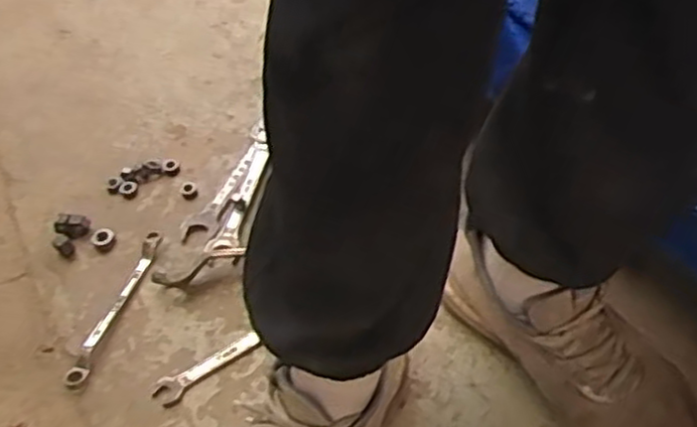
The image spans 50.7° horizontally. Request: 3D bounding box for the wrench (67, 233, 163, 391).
[{"bbox_3d":[-0.250,0.098,0.780,0.028,0.016,0.187,10,53,13],"label":"wrench"}]

